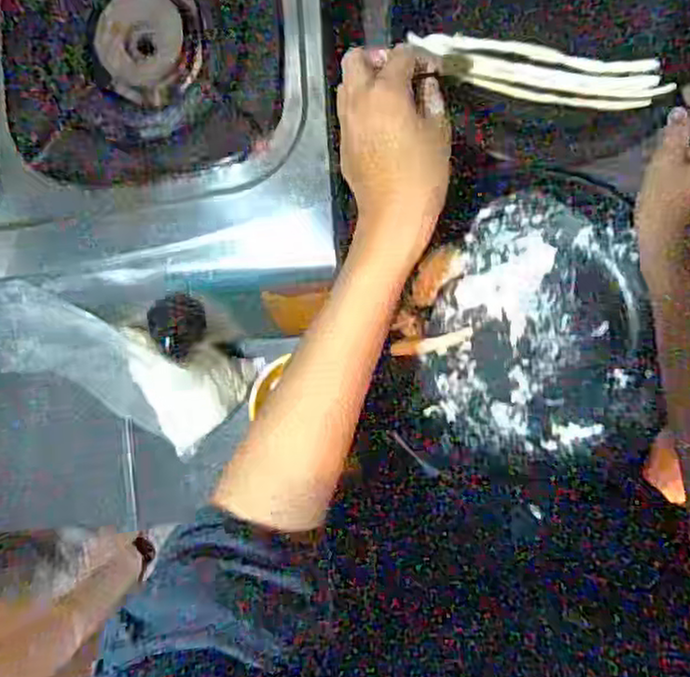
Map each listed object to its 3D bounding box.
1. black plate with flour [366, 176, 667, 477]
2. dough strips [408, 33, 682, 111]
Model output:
[{"bbox_3d":[0.137,-0.006,0.582,0.211,0.024,0.245,-8,91,10],"label":"black plate with flour"},{"bbox_3d":[0.159,-0.221,0.580,0.200,0.019,0.045,14,94,7],"label":"dough strips"}]

